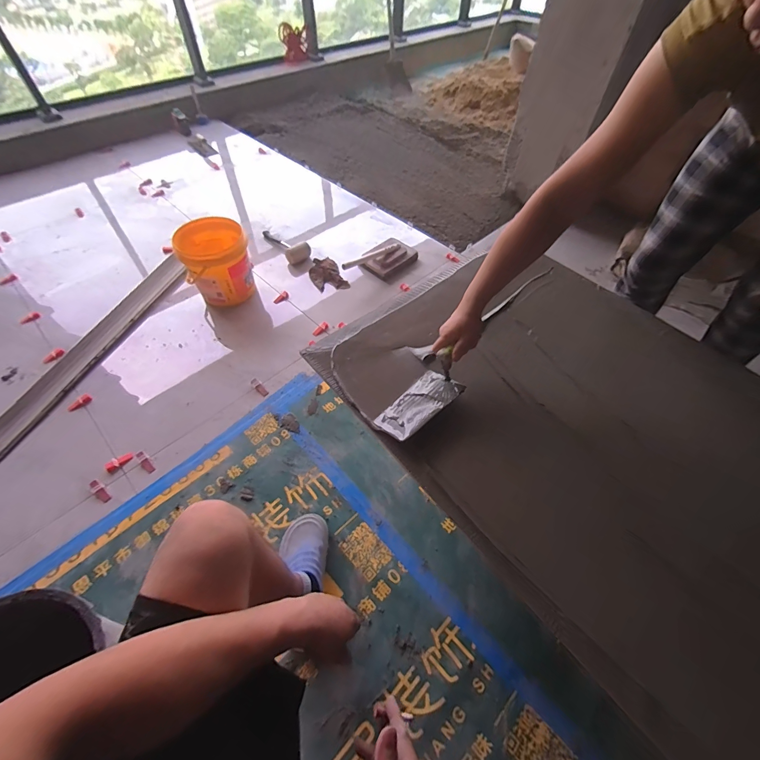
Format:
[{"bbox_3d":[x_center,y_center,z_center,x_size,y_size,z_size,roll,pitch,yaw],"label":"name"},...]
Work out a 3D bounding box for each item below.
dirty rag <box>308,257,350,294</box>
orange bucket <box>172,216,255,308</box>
[{"bbox_3d":[-0.221,-0.439,1.495,0.130,0.039,0.188,-24,59,-17],"label":"dirty rag"},{"bbox_3d":[-0.610,-0.437,1.365,0.231,0.249,0.231,1,55,-1],"label":"orange bucket"}]

